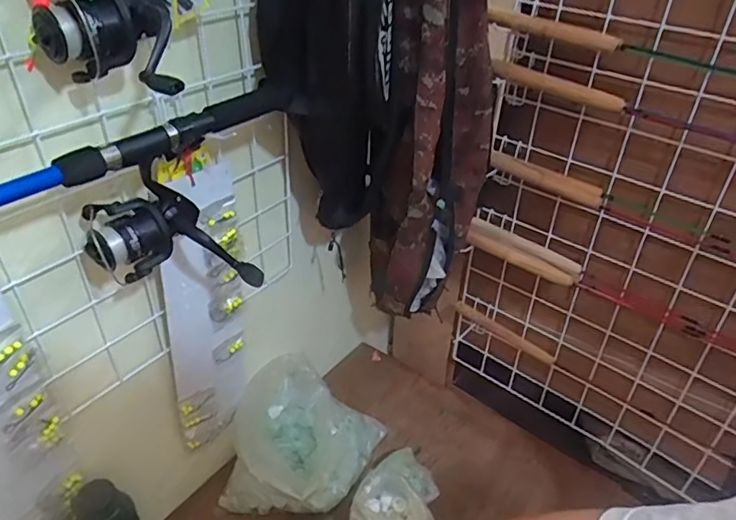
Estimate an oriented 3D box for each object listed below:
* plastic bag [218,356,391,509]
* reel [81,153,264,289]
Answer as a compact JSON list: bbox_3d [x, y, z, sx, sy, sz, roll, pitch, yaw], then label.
[{"bbox_3d":[-0.091,0.254,0.792,0.171,0.131,0.195,14,38,17],"label":"plastic bag"},{"bbox_3d":[-0.177,-0.034,0.496,0.139,0.111,0.068,-9,37,-14],"label":"reel"}]

